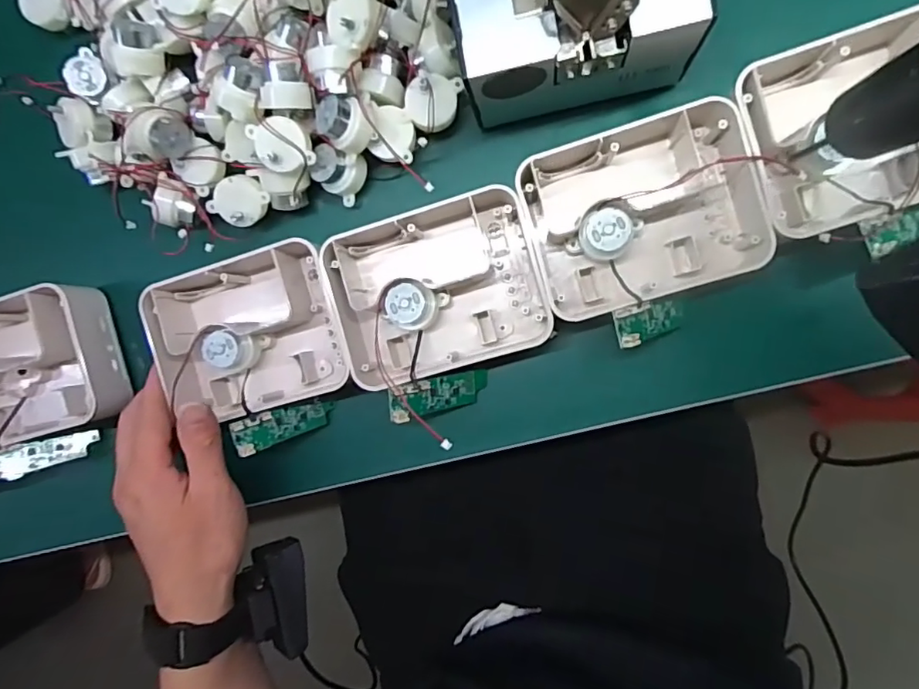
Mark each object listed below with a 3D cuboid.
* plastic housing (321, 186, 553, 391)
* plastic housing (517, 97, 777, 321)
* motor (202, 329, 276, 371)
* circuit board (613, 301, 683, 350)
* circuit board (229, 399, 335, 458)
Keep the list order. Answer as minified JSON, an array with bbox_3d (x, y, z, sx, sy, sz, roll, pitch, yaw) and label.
[{"bbox_3d":[-0.014,-0.037,0.348,0.126,0.036,0.104,-18,86,6],"label":"plastic housing"},{"bbox_3d":[0.107,-0.082,0.330,0.130,0.046,0.107,-17,87,7],"label":"plastic housing"},{"bbox_3d":[-0.148,0.004,0.368,0.033,0.029,0.025,7,90,7],"label":"motor"},{"bbox_3d":[0.114,-0.014,0.326,0.057,0.011,0.022,-13,86,-34],"label":"circuit board"},{"bbox_3d":[-0.116,0.053,0.368,0.067,0.005,0.023,-18,111,-35],"label":"circuit board"}]

